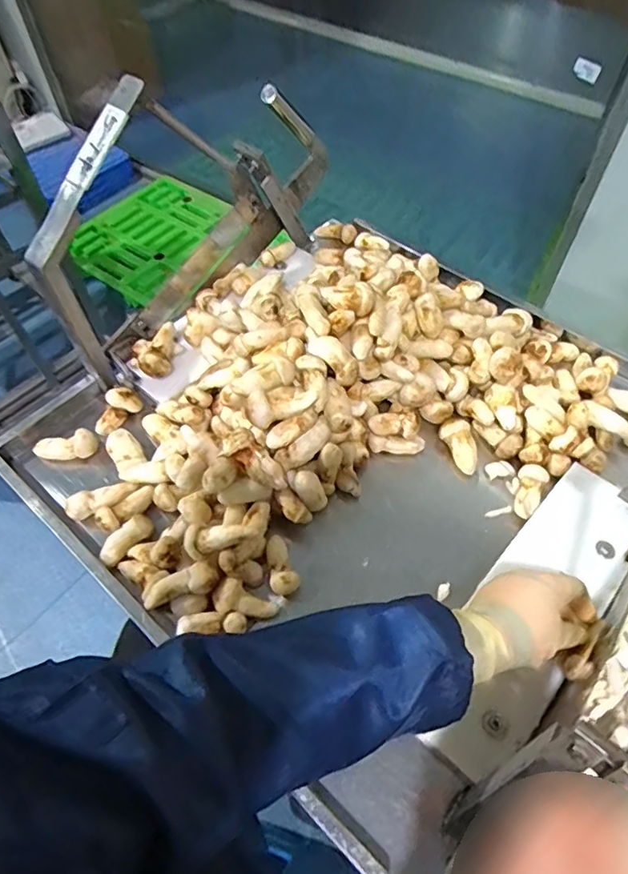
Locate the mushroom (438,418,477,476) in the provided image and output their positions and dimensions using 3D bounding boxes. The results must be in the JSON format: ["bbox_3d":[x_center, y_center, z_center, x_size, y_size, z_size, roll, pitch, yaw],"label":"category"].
[{"bbox_3d":[0.160,0.011,0.585,0.026,0.025,0.062,-18,81,-11],"label":"mushroom"}]

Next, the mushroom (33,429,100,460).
[{"bbox_3d":[-0.281,0.009,0.599,0.073,0.029,0.024,-3,56,-1],"label":"mushroom"}]

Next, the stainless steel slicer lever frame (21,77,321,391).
[{"bbox_3d":[-0.142,-0.277,0.620,0.395,0.266,0.085,-37,63,-22],"label":"stainless steel slicer lever frame"}]

